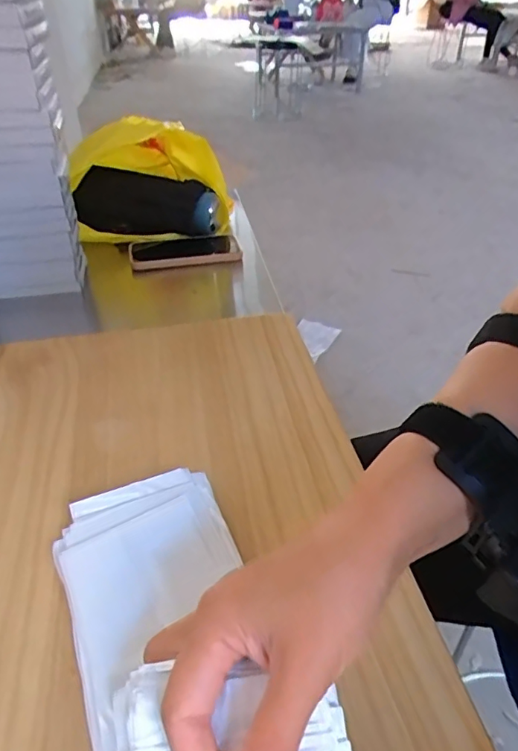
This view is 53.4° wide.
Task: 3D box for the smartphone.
[{"bbox_3d":[-0.114,-0.190,0.787,0.165,0.019,0.078,-13,39,-16],"label":"smartphone"}]

